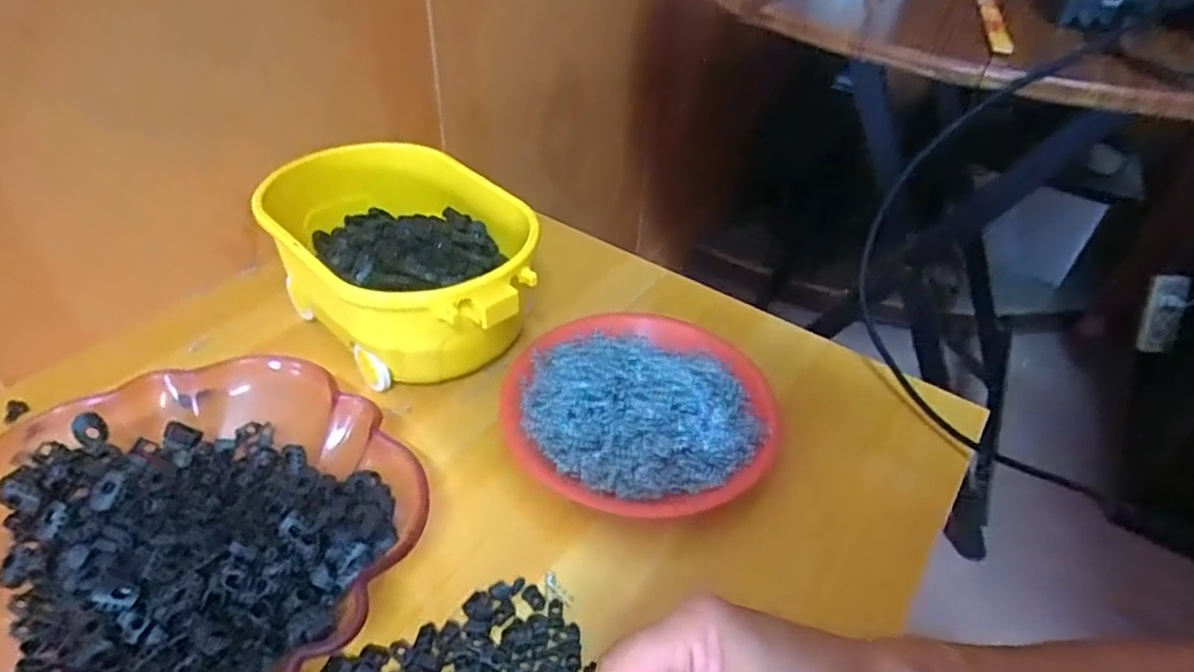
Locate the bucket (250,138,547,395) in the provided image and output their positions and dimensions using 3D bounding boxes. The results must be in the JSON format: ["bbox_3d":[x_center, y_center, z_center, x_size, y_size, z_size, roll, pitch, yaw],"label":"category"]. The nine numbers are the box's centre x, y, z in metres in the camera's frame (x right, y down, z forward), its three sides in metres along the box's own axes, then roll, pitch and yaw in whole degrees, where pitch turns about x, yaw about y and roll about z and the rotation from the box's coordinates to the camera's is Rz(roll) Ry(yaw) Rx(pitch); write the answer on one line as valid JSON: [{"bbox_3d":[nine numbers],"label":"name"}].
[{"bbox_3d":[-0.154,-0.057,0.553,0.159,0.109,0.249,-29,51,-32],"label":"bucket"}]

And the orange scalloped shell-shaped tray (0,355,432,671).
[{"bbox_3d":[-0.236,0.113,0.386,0.258,0.054,0.260,23,45,21],"label":"orange scalloped shell-shaped tray"}]

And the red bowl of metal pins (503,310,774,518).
[{"bbox_3d":[0.029,0.053,0.500,0.191,0.034,0.176,2,41,-2],"label":"red bowl of metal pins"}]

